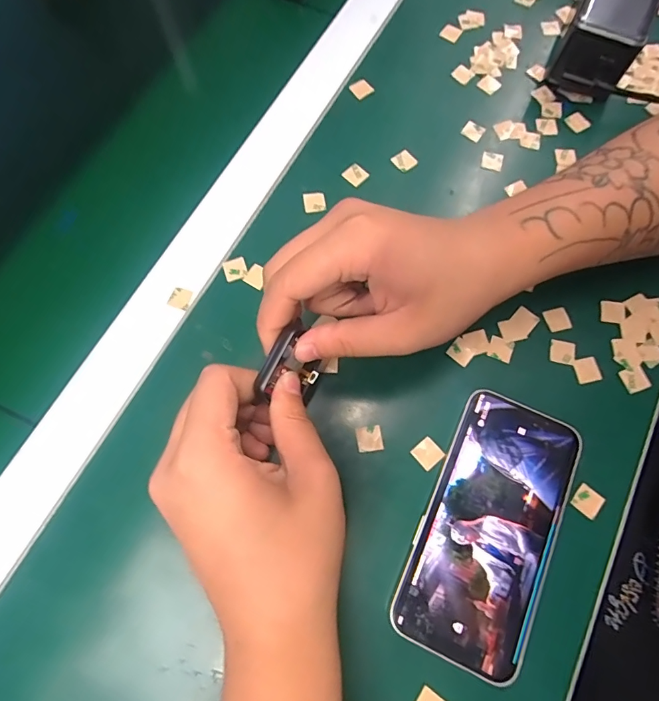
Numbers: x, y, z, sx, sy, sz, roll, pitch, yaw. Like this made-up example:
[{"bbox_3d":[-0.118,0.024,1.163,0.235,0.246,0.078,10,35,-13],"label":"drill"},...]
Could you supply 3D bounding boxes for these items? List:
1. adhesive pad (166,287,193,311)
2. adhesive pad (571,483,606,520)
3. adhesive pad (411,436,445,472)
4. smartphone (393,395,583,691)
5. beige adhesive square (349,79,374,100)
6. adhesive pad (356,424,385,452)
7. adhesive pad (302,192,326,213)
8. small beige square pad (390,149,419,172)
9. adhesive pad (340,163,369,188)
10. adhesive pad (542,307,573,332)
[{"bbox_3d":[-0.101,-0.036,0.295,0.014,0.004,0.014,18,73,6],"label":"adhesive pad"},{"bbox_3d":[0.154,0.089,0.259,0.015,0.004,0.015,39,76,12],"label":"adhesive pad"},{"bbox_3d":[0.060,0.063,0.266,0.016,0.004,0.015,-39,75,-11],"label":"adhesive pad"},{"bbox_3d":[0.093,0.099,0.252,0.072,0.010,0.144,24,73,8],"label":"smartphone"},{"bbox_3d":[0.026,-0.212,0.352,0.016,0.004,0.013,-34,74,-10],"label":"beige adhesive square"},{"bbox_3d":[0.025,0.054,0.268,0.016,0.004,0.015,-8,72,-2],"label":"adhesive pad"},{"bbox_3d":[-0.011,-0.110,0.321,0.016,0.004,0.016,-8,72,-2],"label":"adhesive pad"},{"bbox_3d":[0.057,-0.145,0.333,0.015,0.004,0.016,-42,76,-12],"label":"small beige square pad"},{"bbox_3d":[0.019,-0.133,0.329,0.016,0.004,0.016,39,76,12],"label":"adhesive pad"},{"bbox_3d":[0.154,-0.021,0.292,0.016,0.004,0.015,-14,72,-4],"label":"adhesive pad"}]

